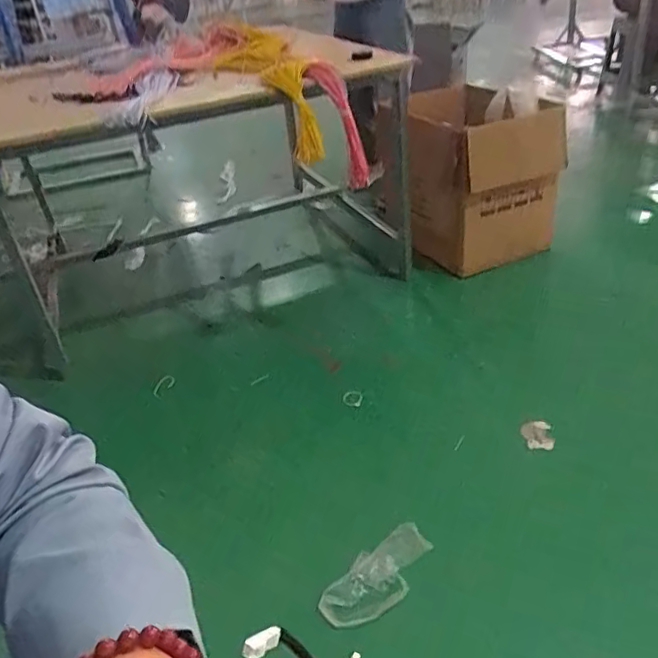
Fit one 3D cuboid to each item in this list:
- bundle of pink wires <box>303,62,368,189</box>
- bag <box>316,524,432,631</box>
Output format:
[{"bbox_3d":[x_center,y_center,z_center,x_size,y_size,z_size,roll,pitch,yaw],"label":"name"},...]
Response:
[{"bbox_3d":[0.020,-0.509,1.521,0.129,0.281,0.116,-7,32,1],"label":"bundle of pink wires"},{"bbox_3d":[0.096,0.454,1.112,0.113,0.052,0.247,20,41,37],"label":"bag"}]

